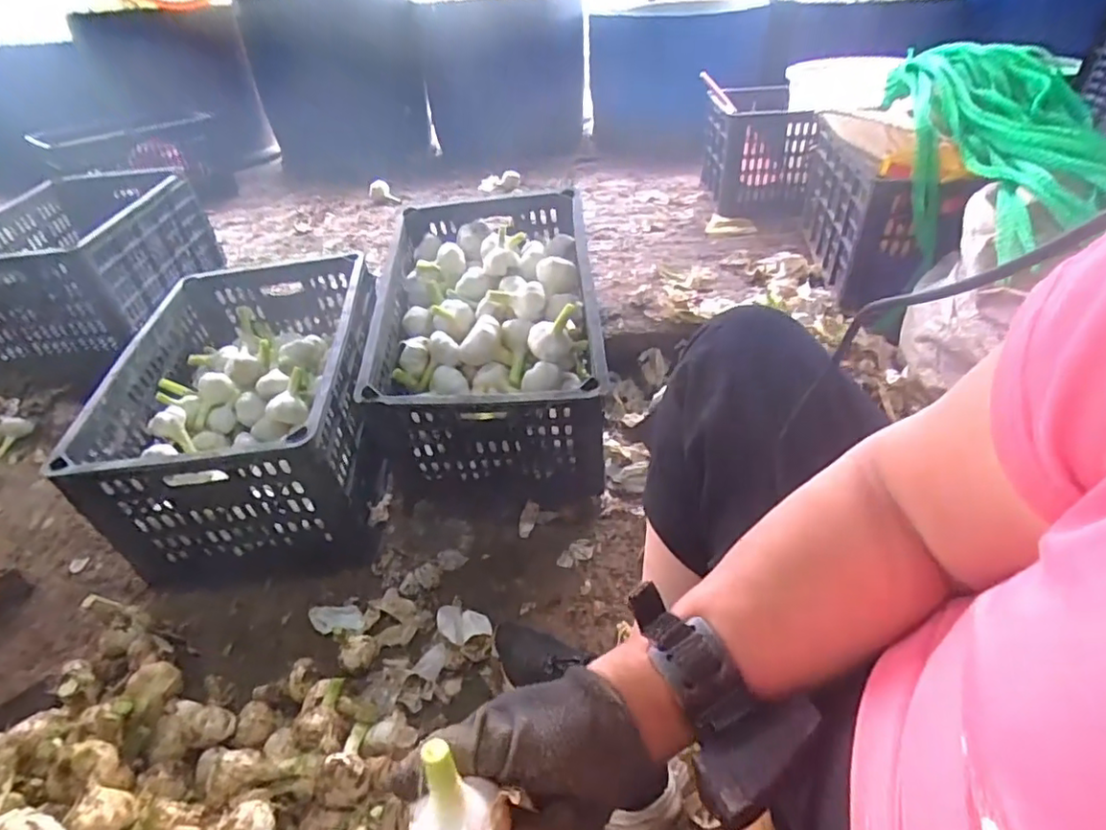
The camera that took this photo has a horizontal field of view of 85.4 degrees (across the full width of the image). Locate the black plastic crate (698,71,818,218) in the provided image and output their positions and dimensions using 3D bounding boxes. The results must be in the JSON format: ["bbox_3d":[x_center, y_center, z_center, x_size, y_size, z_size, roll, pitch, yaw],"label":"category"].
[{"bbox_3d":[0.491,-0.661,1.464,0.208,0.242,0.352,-3,39,4],"label":"black plastic crate"}]

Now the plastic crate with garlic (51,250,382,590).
[{"bbox_3d":[-0.402,-0.012,0.850,0.306,0.223,0.426,-9,39,-2],"label":"plastic crate with garlic"}]

